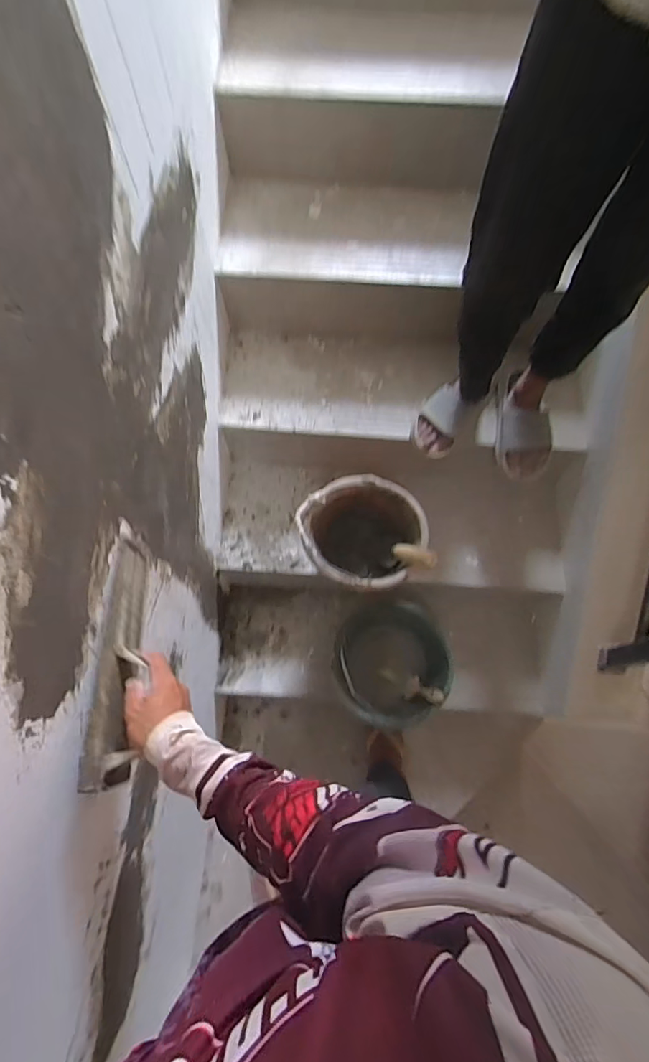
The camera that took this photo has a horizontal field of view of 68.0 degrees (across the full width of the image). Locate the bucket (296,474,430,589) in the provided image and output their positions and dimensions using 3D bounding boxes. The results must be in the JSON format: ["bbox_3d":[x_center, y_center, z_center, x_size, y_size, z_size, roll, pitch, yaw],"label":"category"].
[{"bbox_3d":[0.084,0.020,1.084,0.244,0.182,0.242,-1,69,2],"label":"bucket"}]

